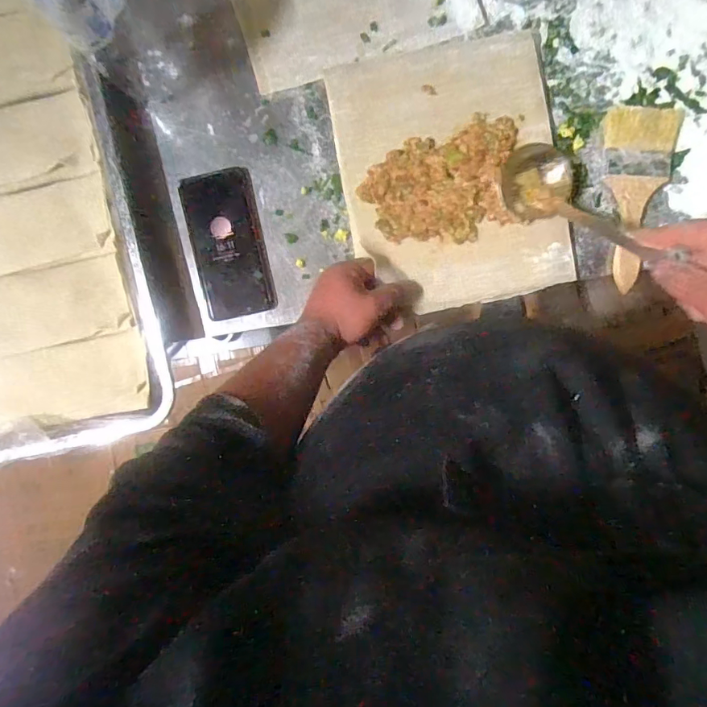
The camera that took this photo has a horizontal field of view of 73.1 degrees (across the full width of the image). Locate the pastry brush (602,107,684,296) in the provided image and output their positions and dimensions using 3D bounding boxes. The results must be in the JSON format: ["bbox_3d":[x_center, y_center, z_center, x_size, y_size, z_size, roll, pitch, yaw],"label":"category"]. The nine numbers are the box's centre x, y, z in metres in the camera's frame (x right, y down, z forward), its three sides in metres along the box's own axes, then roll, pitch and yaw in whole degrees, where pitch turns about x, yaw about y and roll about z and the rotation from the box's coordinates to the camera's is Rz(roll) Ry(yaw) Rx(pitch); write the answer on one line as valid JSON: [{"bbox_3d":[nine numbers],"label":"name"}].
[{"bbox_3d":[0.311,-0.171,0.520,0.077,0.015,0.191,2,95,2],"label":"pastry brush"}]

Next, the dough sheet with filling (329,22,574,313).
[{"bbox_3d":[0.105,-0.199,0.530,0.229,0.026,0.287,-11,94,3],"label":"dough sheet with filling"}]

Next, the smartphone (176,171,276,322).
[{"bbox_3d":[-0.143,-0.123,0.541,0.078,0.014,0.162,-11,94,3],"label":"smartphone"}]

